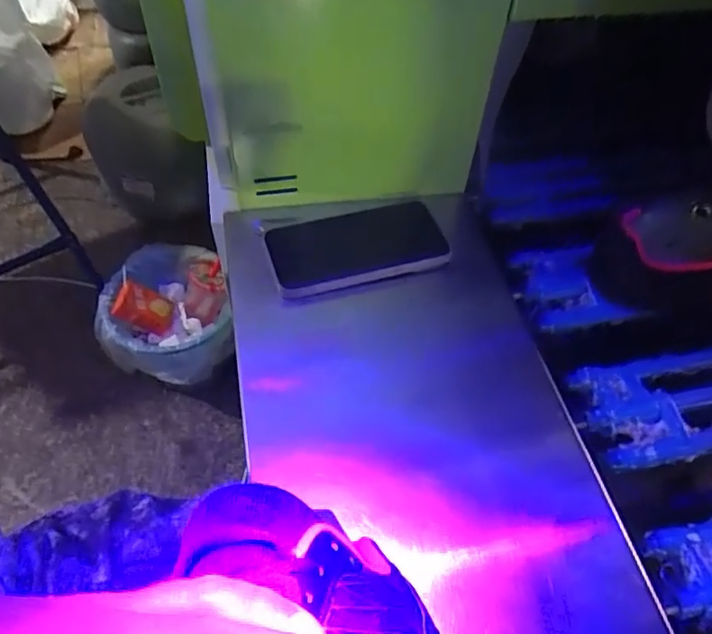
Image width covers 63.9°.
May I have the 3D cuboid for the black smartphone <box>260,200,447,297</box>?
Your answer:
[{"bbox_3d":[-0.001,-0.064,0.517,0.150,0.018,0.075,-17,58,-8],"label":"black smartphone"}]

